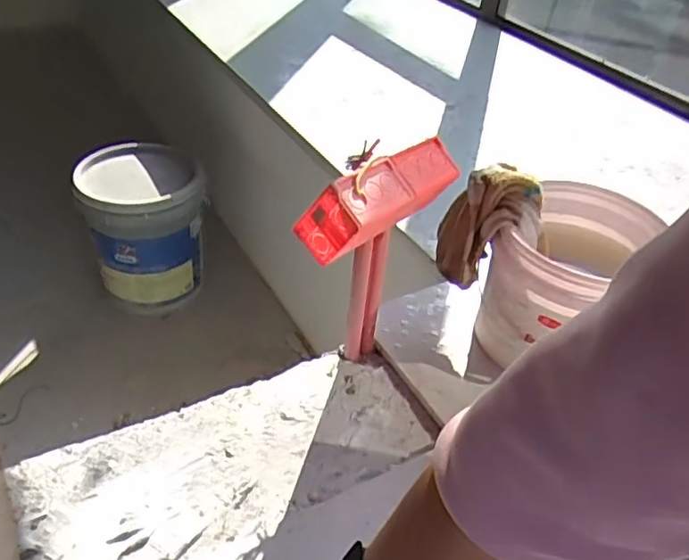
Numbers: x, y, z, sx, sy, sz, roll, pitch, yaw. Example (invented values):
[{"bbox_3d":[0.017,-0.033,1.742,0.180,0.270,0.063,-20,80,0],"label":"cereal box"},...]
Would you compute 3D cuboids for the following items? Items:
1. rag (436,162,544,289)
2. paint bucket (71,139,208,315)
[{"bbox_3d":[0.182,-0.068,0.770,0.118,0.150,0.108,12,40,8],"label":"rag"},{"bbox_3d":[-0.530,-0.130,1.652,0.306,0.374,0.293,-7,41,-15],"label":"paint bucket"}]

